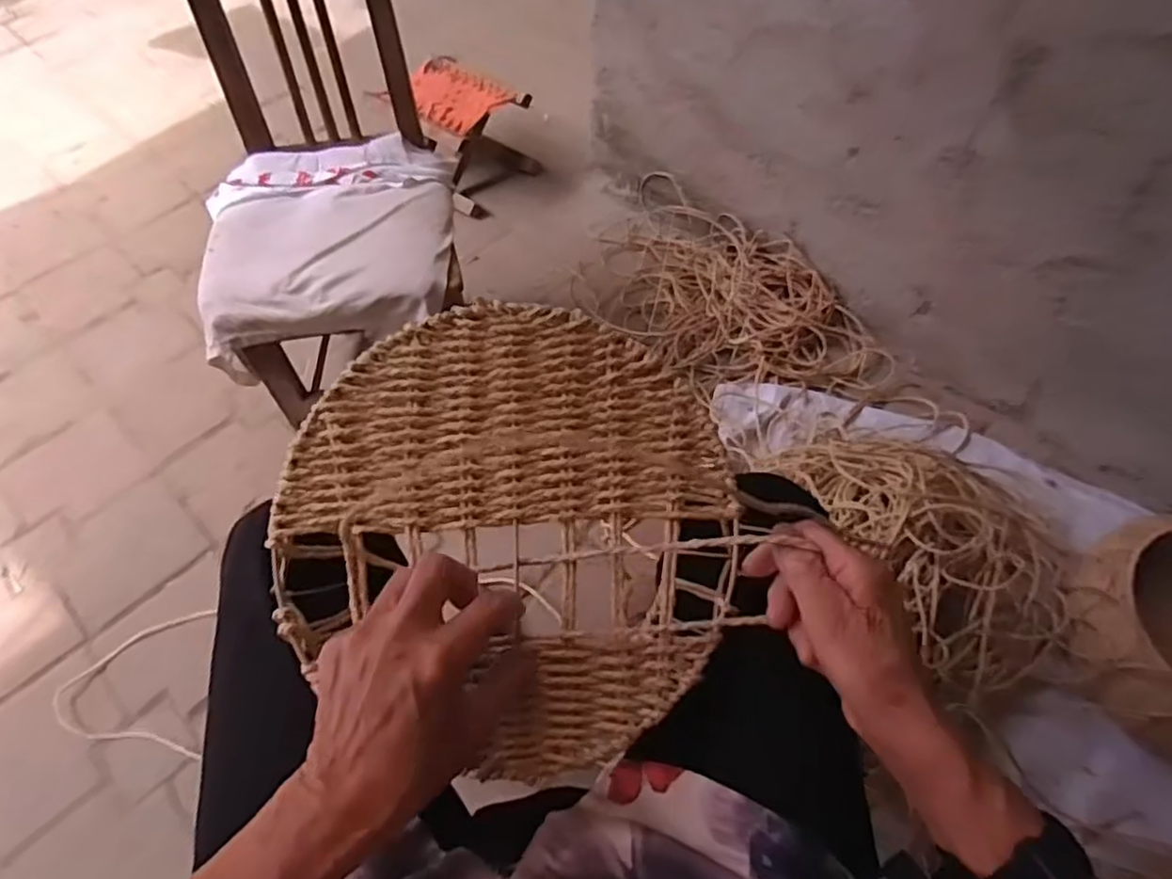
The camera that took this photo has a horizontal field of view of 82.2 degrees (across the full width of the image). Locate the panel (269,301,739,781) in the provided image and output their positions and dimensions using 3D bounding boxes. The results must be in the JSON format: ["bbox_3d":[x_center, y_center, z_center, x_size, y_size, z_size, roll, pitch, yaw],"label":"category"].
[{"bbox_3d":[-0.041,0.046,0.416,0.274,0.008,0.258,1,79,-6],"label":"panel"}]

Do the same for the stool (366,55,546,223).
[{"bbox_3d":[-0.283,-0.670,1.489,0.281,0.199,0.244,38,66,23],"label":"stool"}]

